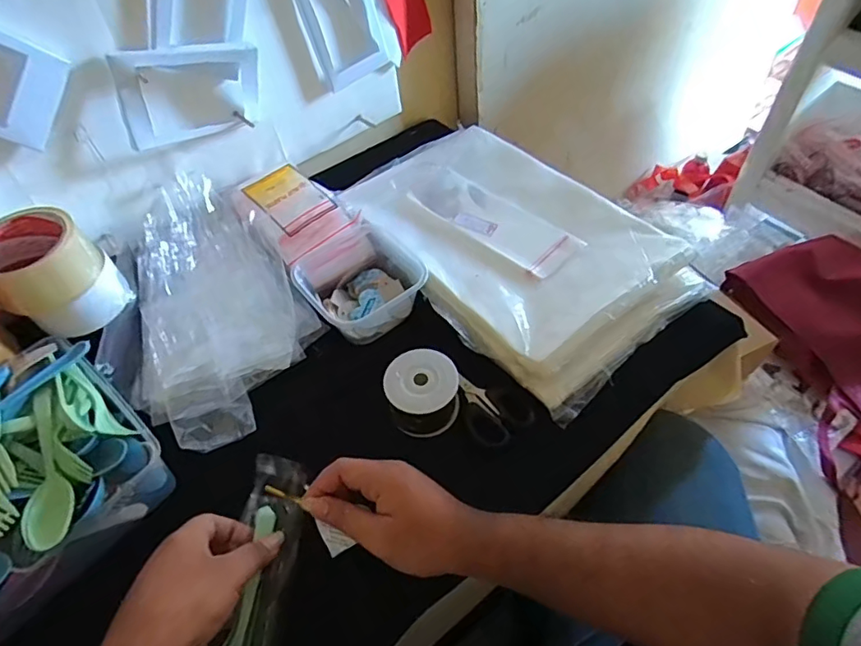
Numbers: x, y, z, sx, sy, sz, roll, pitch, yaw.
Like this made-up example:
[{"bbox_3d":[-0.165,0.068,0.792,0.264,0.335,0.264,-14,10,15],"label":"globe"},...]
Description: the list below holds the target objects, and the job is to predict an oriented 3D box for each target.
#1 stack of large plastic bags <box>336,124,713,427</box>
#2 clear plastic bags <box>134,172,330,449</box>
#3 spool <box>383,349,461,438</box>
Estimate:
[{"bbox_3d":[0.086,-0.098,0.610,0.245,0.046,0.385,-35,57,-21],"label":"stack of large plastic bags"},{"bbox_3d":[-0.237,-0.022,0.545,0.181,0.078,0.298,-30,55,-18],"label":"clear plastic bags"},{"bbox_3d":[-0.007,0.069,0.493,0.066,0.052,0.070,-2,52,3],"label":"spool"}]

